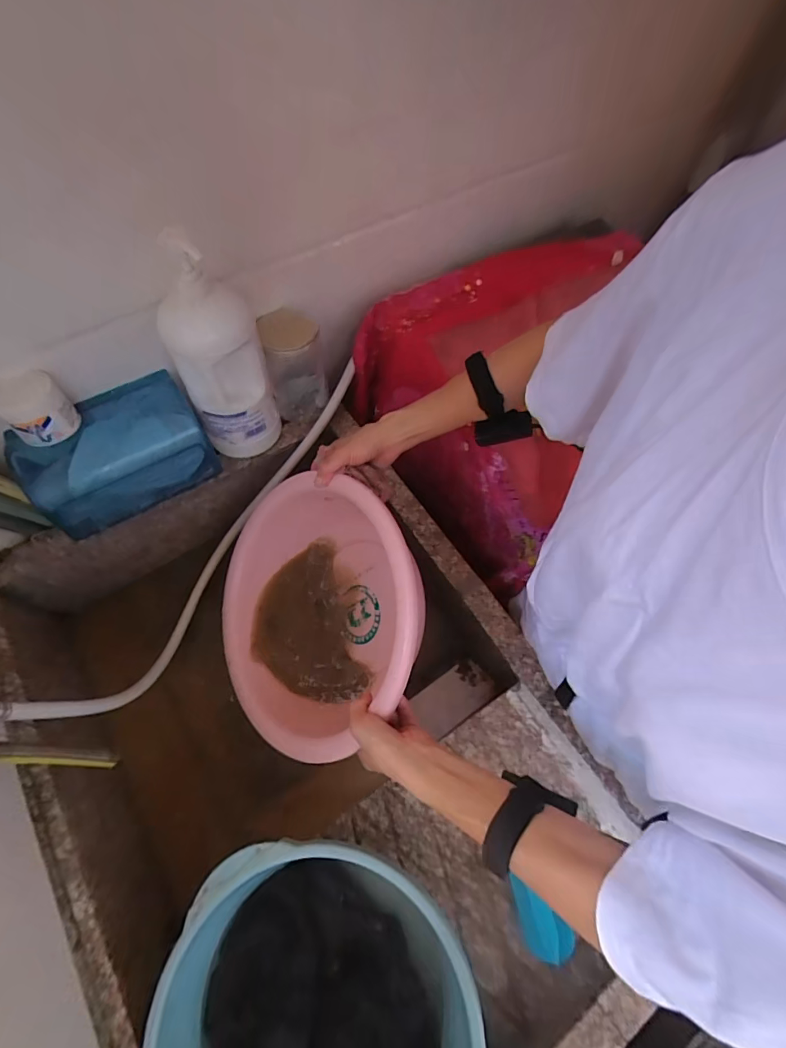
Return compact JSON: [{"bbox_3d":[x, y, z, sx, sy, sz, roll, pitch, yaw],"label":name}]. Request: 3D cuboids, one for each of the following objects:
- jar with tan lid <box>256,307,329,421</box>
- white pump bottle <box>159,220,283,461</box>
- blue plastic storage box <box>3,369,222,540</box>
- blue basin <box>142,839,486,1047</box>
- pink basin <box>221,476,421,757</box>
[{"bbox_3d":[-0.147,-0.235,0.684,0.081,0.145,0.079,1,64,-3],"label":"jar with tan lid"},{"bbox_3d":[-0.222,-0.211,0.580,0.107,0.281,0.083,-18,66,-12],"label":"white pump bottle"},{"bbox_3d":[-0.368,-0.096,0.604,0.214,0.113,0.119,-33,70,-17],"label":"blue plastic storage box"},{"bbox_3d":[-0.074,0.487,0.440,0.293,0.099,0.293,1,64,-3],"label":"blue basin"},{"bbox_3d":[-0.091,0.115,0.610,0.336,0.119,0.340,-8,76,35],"label":"pink basin"}]

